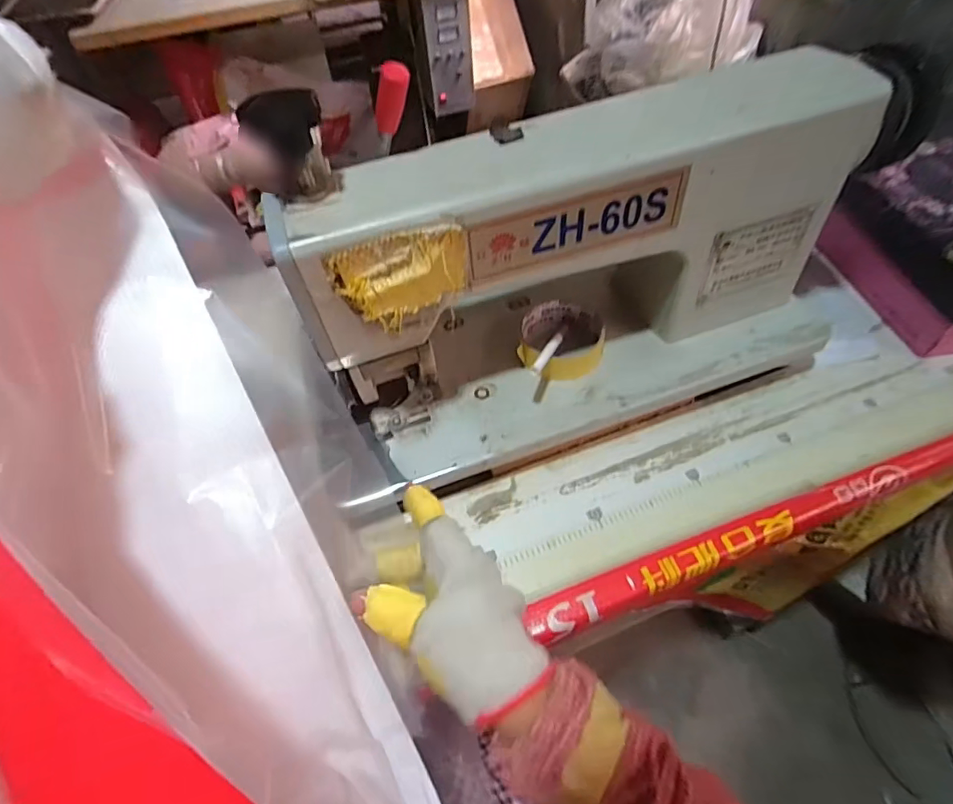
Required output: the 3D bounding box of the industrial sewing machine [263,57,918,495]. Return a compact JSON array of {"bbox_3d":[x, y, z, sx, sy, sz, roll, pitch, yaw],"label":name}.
[{"bbox_3d":[0.085,-0.113,0.432,0.468,0.213,0.187,-18,53,-9],"label":"industrial sewing machine"}]

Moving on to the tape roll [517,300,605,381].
[{"bbox_3d":[0.083,-0.062,0.497,0.079,0.025,0.087,5,53,9],"label":"tape roll"}]

